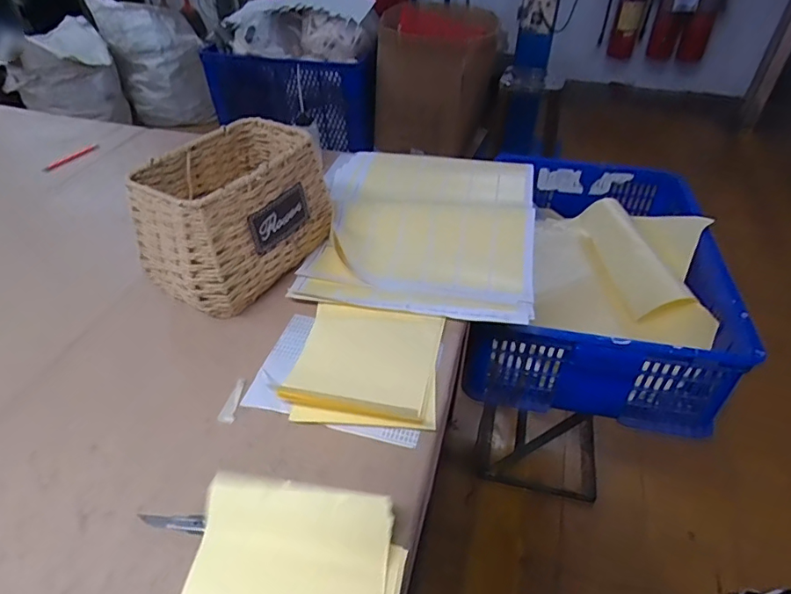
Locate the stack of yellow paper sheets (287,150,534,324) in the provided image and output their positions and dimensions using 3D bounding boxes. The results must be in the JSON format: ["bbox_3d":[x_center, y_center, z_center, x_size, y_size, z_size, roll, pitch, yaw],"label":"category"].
[{"bbox_3d":[0.047,-0.128,0.822,0.348,0.036,0.441,4,41,3],"label":"stack of yellow paper sheets"}]

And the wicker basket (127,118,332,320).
[{"bbox_3d":[-0.220,-0.110,0.700,0.150,0.177,0.240,24,46,23],"label":"wicker basket"}]

